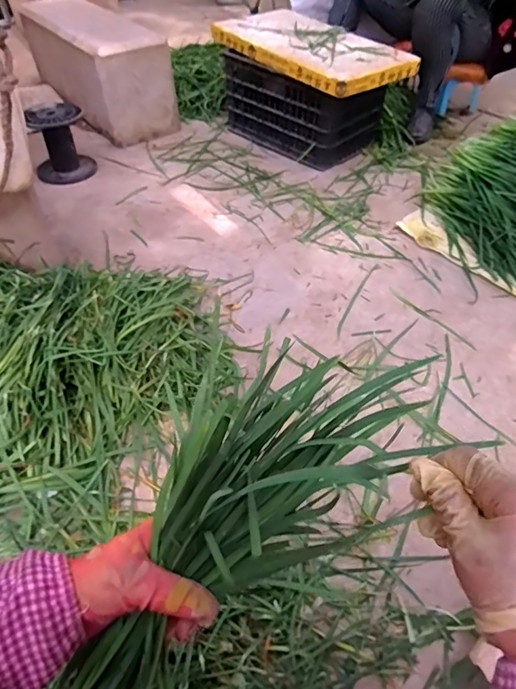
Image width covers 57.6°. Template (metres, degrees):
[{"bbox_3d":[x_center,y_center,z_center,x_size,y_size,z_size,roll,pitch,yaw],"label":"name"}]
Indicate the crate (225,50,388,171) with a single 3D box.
[{"bbox_3d":[0.127,-0.746,1.472,0.481,0.223,0.264,35,56,27],"label":"crate"}]

